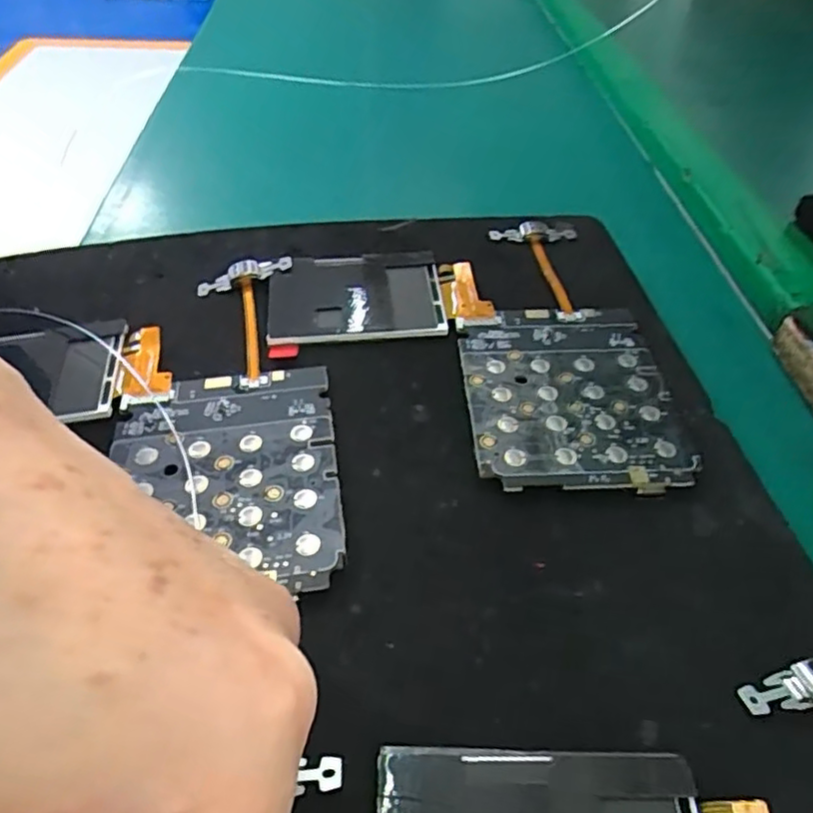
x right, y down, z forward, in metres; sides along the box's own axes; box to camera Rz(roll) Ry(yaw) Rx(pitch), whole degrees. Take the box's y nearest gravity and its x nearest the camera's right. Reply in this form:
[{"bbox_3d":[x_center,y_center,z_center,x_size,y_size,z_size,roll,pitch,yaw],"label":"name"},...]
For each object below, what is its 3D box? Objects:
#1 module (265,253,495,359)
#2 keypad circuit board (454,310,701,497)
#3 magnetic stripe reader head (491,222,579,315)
[{"bbox_3d":[-0.013,-0.040,0.232,0.074,0.006,0.045,-9,46,-11],"label":"module"},{"bbox_3d":[0.049,-0.004,0.202,0.060,0.006,0.074,-1,45,-3],"label":"keypad circuit board"},{"bbox_3d":[0.047,-0.057,0.248,0.033,0.004,0.059,10,46,7],"label":"magnetic stripe reader head"}]

